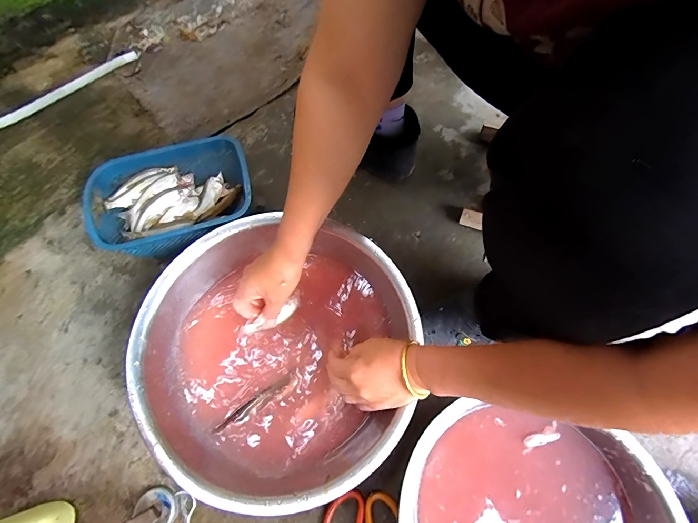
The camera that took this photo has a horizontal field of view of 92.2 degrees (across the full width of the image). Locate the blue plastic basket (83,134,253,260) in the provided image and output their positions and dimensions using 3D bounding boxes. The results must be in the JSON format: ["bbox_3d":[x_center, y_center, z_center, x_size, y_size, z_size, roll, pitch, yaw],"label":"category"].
[{"bbox_3d":[-0.287,-0.098,0.583,0.247,0.109,0.166,-14,69,-6],"label":"blue plastic basket"}]

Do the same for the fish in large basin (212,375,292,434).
[{"bbox_3d":[-0.137,0.206,0.485,0.119,0.019,0.019,-34,72,-13],"label":"fish in large basin"}]

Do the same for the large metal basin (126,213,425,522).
[{"bbox_3d":[-0.106,0.131,0.492,0.354,0.113,0.348,0,68,0],"label":"large metal basin"}]

